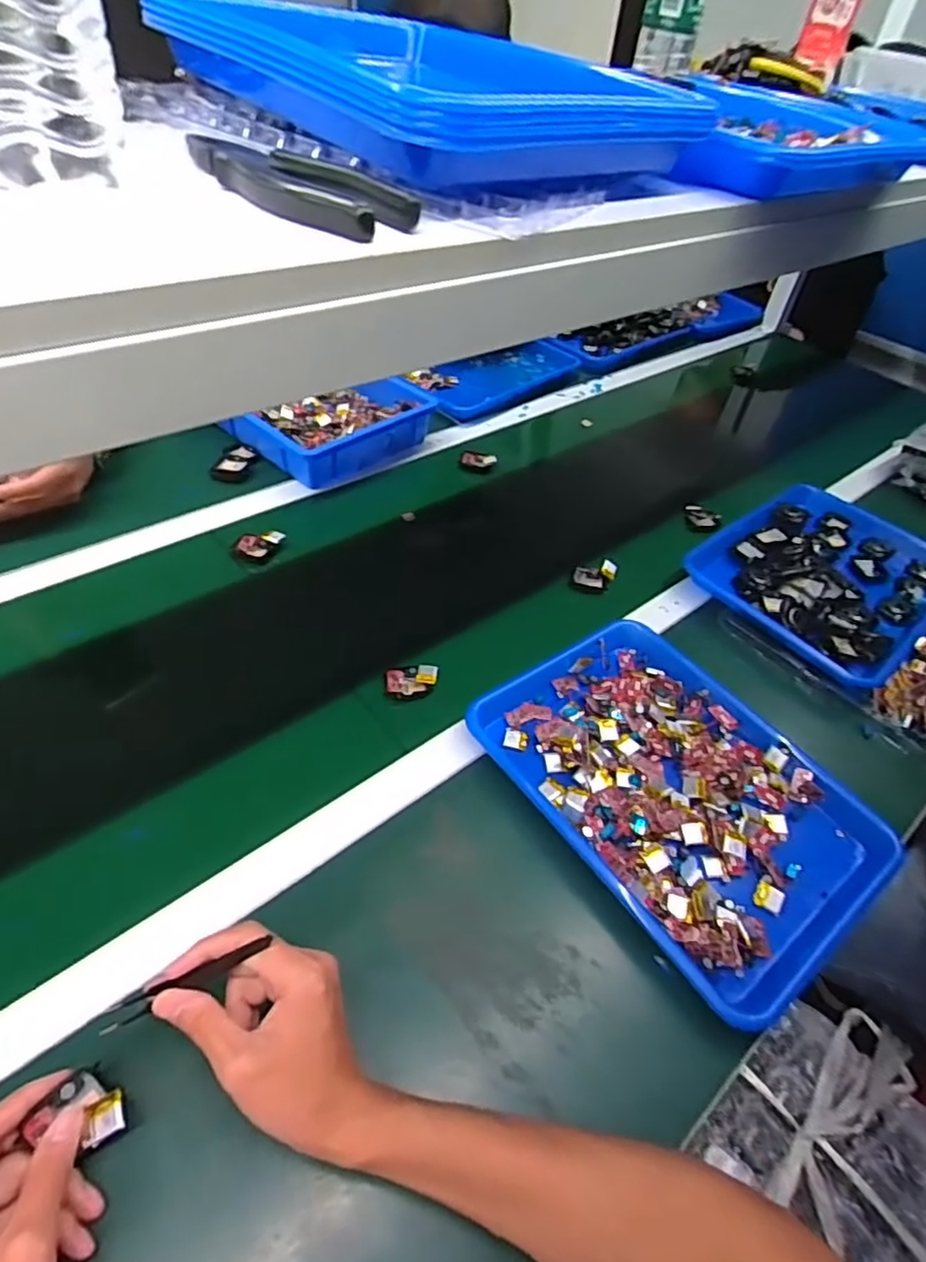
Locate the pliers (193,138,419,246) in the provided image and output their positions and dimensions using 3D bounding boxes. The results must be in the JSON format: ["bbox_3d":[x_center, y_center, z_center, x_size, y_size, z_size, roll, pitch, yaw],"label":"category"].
[{"bbox_3d":[-0.082,-0.217,0.317,0.123,0.018,0.044,32,51,23],"label":"pliers"}]

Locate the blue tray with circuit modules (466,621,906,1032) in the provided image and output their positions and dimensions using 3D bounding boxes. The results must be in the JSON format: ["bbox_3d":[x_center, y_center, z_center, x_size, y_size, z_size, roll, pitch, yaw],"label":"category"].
[{"bbox_3d":[0.191,0.144,0.597,0.244,0.046,0.341,-26,54,-28],"label":"blue tray with circuit modules"}]

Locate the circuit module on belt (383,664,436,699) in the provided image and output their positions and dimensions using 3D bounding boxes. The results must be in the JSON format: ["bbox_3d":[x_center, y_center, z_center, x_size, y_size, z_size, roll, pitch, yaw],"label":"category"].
[{"bbox_3d":[-0.051,0.050,0.652,0.053,0.009,0.038,-4,47,-11],"label":"circuit module on belt"}]

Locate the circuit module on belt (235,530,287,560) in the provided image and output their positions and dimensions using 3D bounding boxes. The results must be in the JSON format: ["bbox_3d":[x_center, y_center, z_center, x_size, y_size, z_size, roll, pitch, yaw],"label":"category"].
[{"bbox_3d":[-0.242,-0.104,0.774,0.047,0.015,0.041,14,46,9],"label":"circuit module on belt"}]

